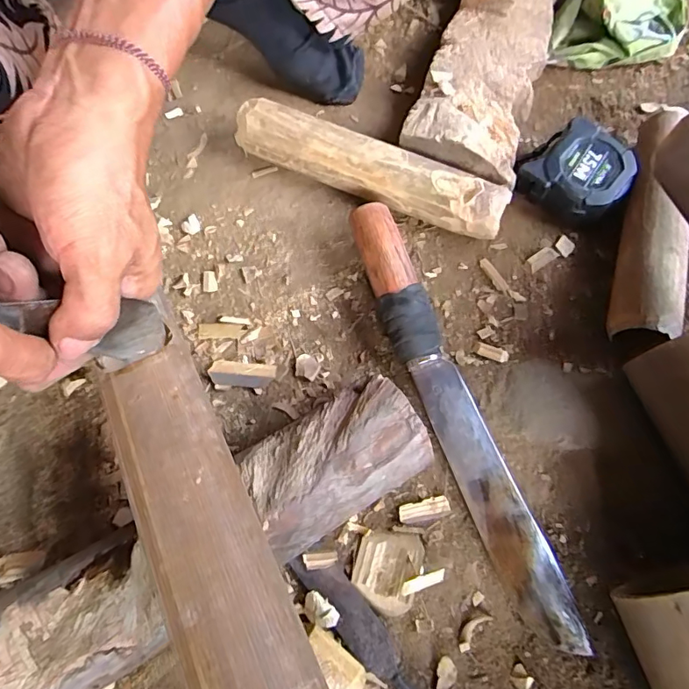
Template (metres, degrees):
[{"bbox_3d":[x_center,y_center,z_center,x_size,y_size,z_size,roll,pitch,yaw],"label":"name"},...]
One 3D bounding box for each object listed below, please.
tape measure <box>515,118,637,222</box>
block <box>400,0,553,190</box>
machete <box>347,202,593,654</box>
[{"bbox_3d":[0.210,-0.149,0.448,0.091,0.046,0.079,-38,72,-17],"label":"tape measure"},{"bbox_3d":[0.140,-0.270,0.494,0.105,0.058,0.285,18,67,7],"label":"block"},{"bbox_3d":[0.080,0.042,0.357,0.045,0.042,0.344,-20,68,-10],"label":"machete"}]

